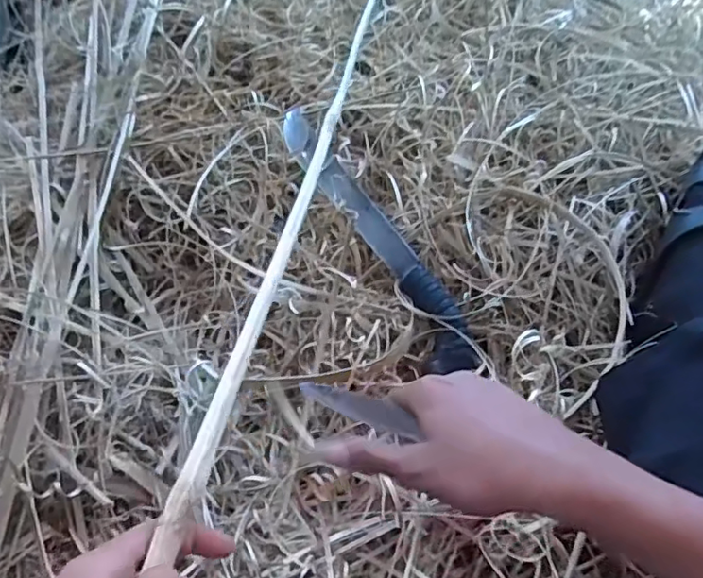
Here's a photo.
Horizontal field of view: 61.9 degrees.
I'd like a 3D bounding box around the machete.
[{"bbox_3d":[0.022,-0.066,0.655,0.064,0.036,0.389,-23,61,-16],"label":"machete"}]

